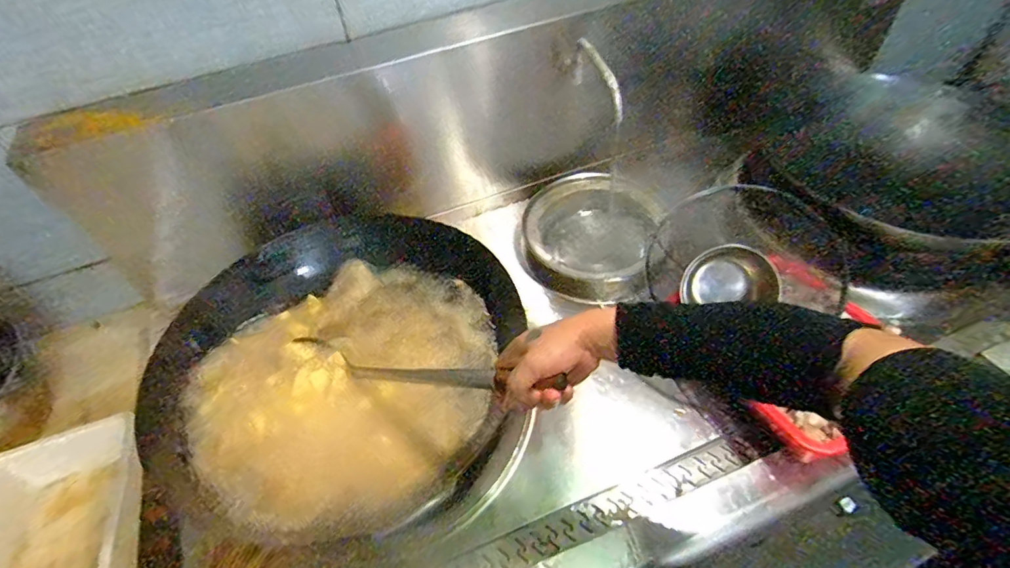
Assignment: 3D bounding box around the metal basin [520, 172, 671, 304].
[{"bbox_3d":[0.164,-0.113,1.070,0.290,0.107,0.269,-3,50,4],"label":"metal basin"}]

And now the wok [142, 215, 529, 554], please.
[{"bbox_3d":[-0.239,0.109,0.774,0.470,0.125,0.521,26,57,26],"label":"wok"}]

